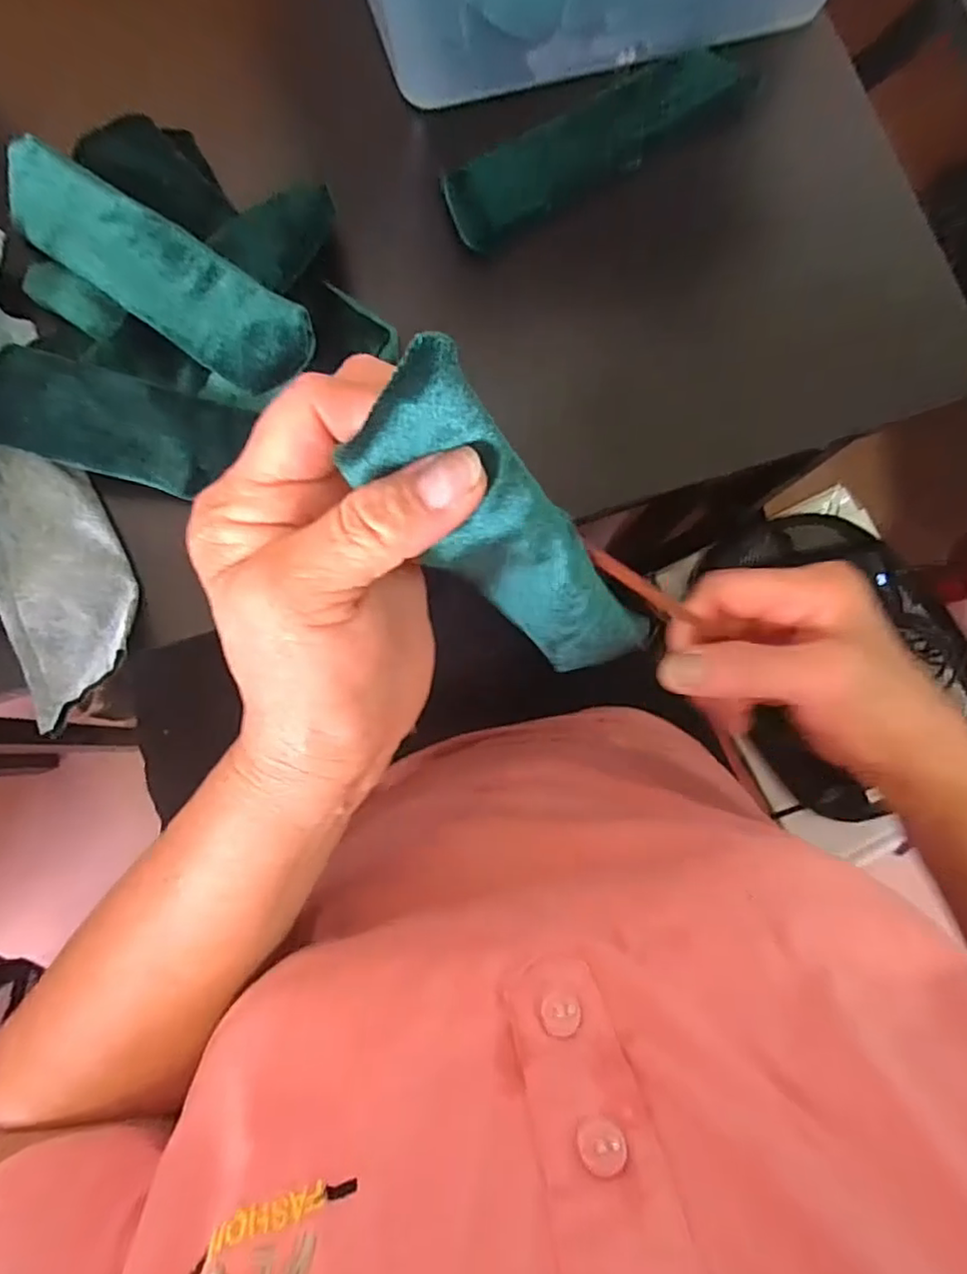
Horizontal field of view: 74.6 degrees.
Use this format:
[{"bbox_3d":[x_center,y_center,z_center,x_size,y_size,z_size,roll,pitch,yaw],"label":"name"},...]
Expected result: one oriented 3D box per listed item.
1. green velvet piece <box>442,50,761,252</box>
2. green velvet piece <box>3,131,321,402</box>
[{"bbox_3d":[0.056,-0.259,0.327,0.175,0.019,0.038,-33,84,-8],"label":"green velvet piece"},{"bbox_3d":[-0.146,-0.164,0.279,0.164,0.016,0.041,36,81,3],"label":"green velvet piece"}]

